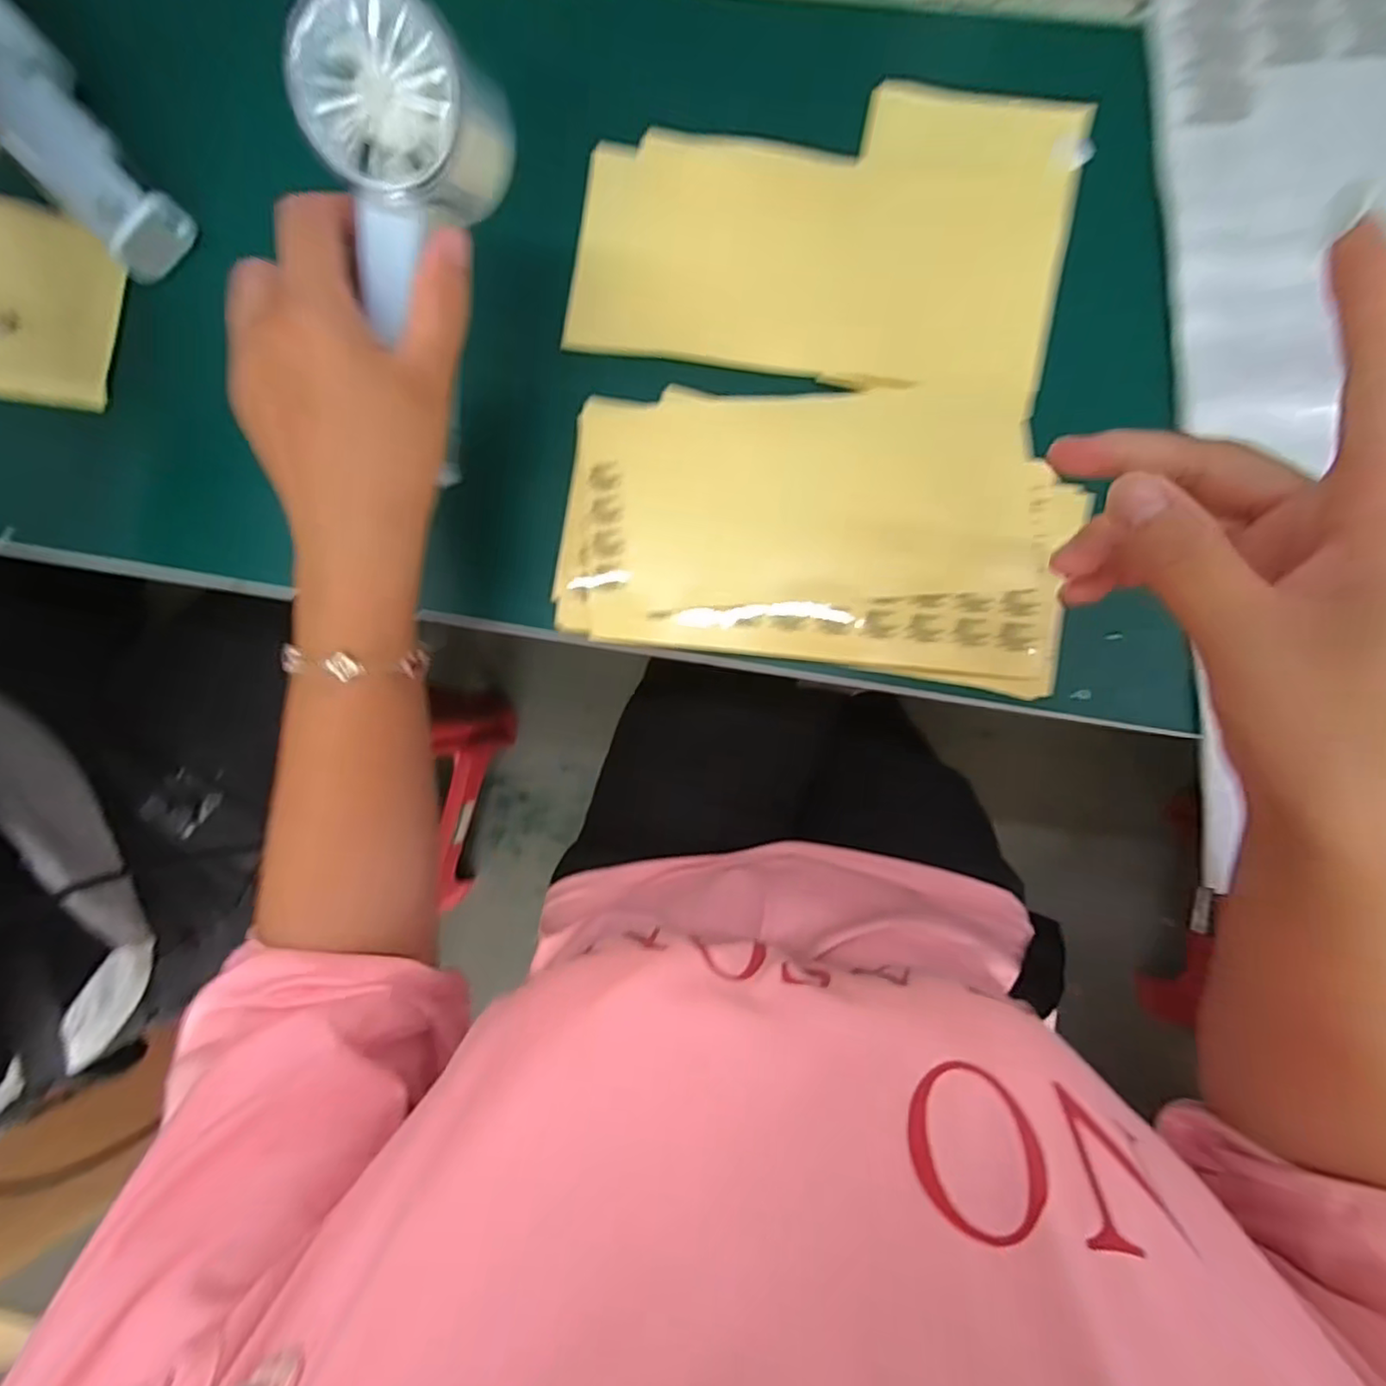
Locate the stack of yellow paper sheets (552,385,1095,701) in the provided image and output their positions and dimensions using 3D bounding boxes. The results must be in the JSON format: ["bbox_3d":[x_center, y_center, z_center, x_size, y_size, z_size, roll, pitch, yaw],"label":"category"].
[{"bbox_3d":[0.058,-0.082,0.316,0.245,0.007,0.134,8,88,3],"label":"stack of yellow paper sheets"}]

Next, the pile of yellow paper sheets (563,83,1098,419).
[{"bbox_3d":[0.065,-0.236,0.326,0.239,0.012,0.155,12,89,3],"label":"pile of yellow paper sheets"}]

